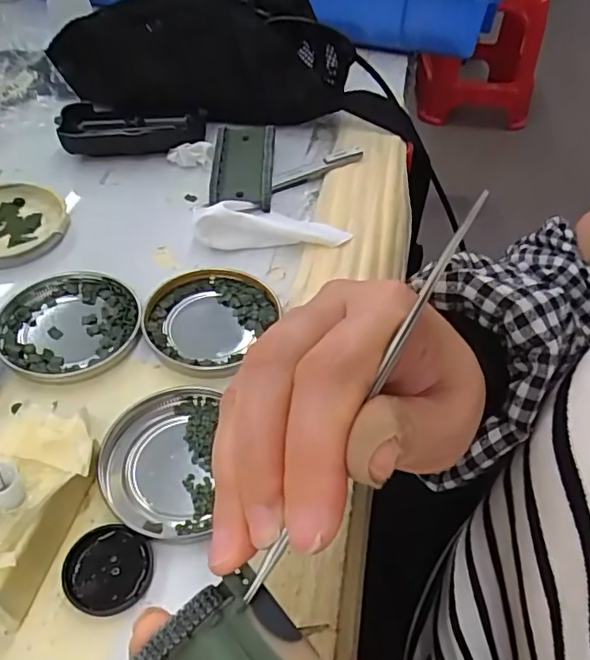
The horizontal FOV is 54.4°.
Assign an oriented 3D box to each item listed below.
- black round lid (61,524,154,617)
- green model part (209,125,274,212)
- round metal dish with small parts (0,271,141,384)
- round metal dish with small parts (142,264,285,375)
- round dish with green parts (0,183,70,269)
[{"bbox_3d":[-0.078,0.101,0.241,0.035,0.007,0.034,2,48,-2],"label":"black round lid"},{"bbox_3d":[-0.039,-0.125,0.430,0.044,0.024,0.085,1,48,-2],"label":"green model part"},{"bbox_3d":[-0.130,-0.004,0.330,0.077,0.008,0.077,-17,52,-17],"label":"round metal dish with small parts"},{"bbox_3d":[-0.052,-0.009,0.339,0.069,0.007,0.078,26,52,18],"label":"round metal dish with small parts"},{"bbox_3d":[-0.195,-0.072,0.385,0.078,0.010,0.075,2,48,-2],"label":"round dish with green parts"}]

